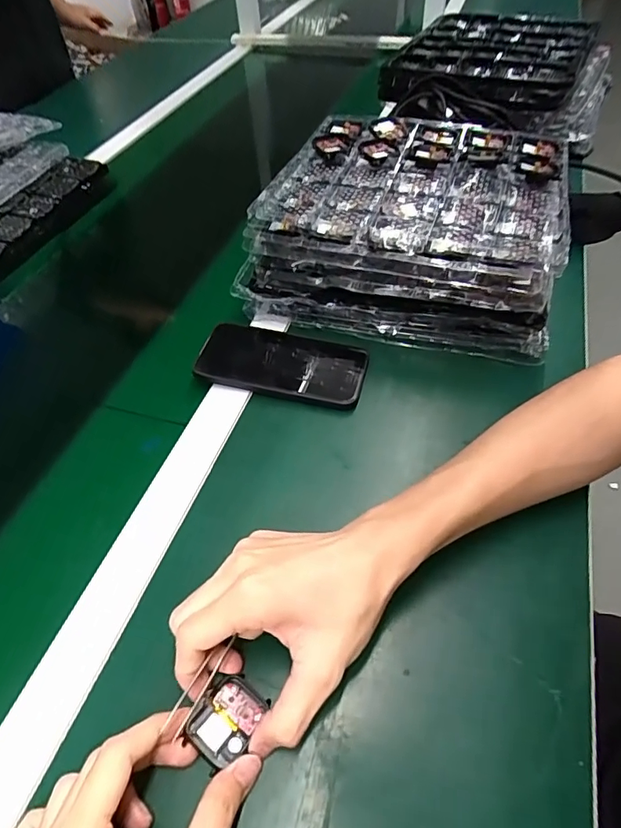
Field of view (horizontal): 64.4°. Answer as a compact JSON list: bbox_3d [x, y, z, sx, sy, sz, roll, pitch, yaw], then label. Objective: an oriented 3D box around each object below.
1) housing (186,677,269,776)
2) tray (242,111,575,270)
[{"bbox_3d":[-0.050,0.182,0.294,0.035,0.013,0.043,25,57,23],"label":"housing"},{"bbox_3d":[0.108,-0.241,0.505,0.283,0.020,0.238,13,53,15],"label":"tray"}]

